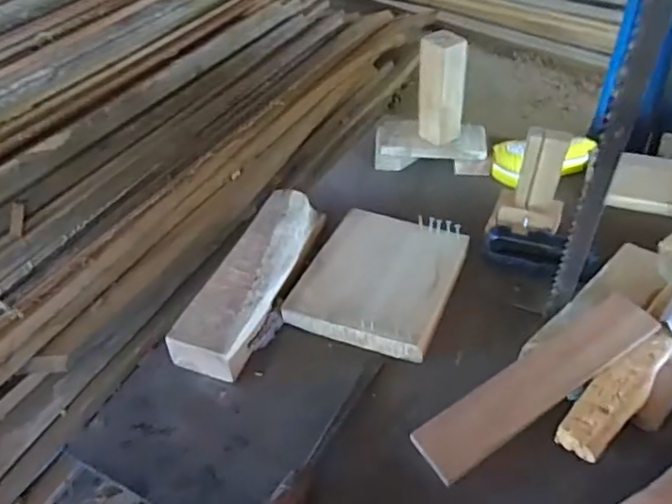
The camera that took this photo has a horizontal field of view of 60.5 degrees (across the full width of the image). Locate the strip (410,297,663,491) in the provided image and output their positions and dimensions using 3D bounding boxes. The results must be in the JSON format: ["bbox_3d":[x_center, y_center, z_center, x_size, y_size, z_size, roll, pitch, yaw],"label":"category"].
[{"bbox_3d":[0.173,0.109,0.491,0.237,0.008,0.052,-30,41,-13],"label":"strip"}]

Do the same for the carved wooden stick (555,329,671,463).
[{"bbox_3d":[0.237,0.114,0.477,0.144,0.026,0.037,-31,48,-28],"label":"carved wooden stick"}]

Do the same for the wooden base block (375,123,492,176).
[{"bbox_3d":[0.131,-0.143,0.781,0.153,0.043,0.078,5,41,10],"label":"wooden base block"}]

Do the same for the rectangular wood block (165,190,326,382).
[{"bbox_3d":[-0.082,0.025,0.606,0.076,0.045,0.240,11,43,16],"label":"rectangular wood block"}]

